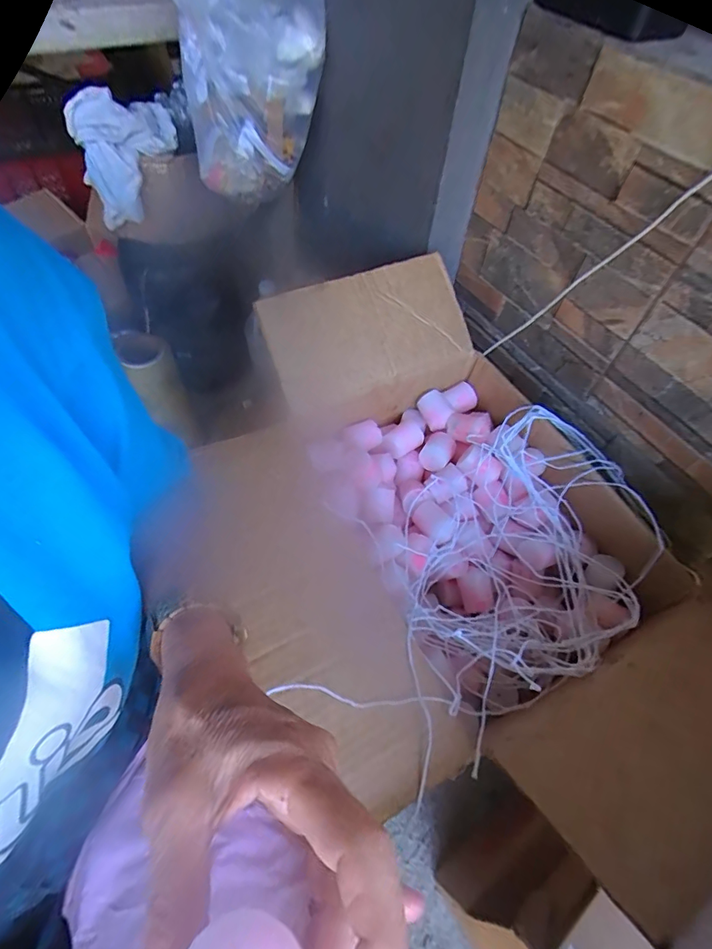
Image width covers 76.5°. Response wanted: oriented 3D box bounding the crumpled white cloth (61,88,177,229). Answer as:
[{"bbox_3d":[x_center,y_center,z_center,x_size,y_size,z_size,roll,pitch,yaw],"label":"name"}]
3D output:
[{"bbox_3d":[-0.449,-0.641,0.898,0.193,0.137,0.198,-19,59,-16],"label":"crumpled white cloth"}]

